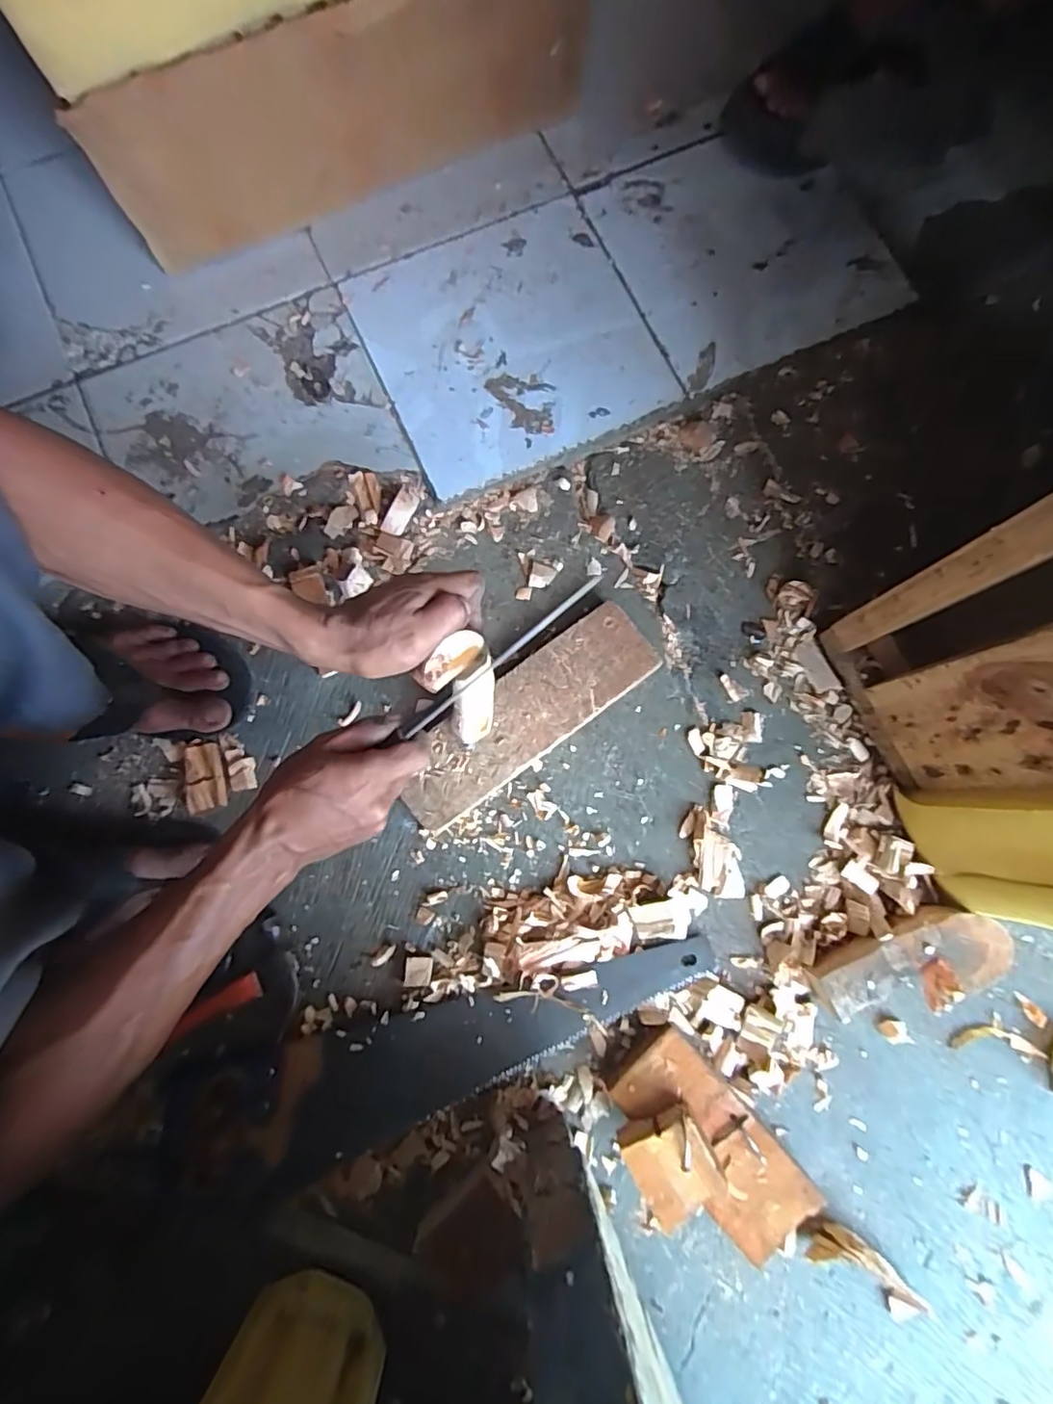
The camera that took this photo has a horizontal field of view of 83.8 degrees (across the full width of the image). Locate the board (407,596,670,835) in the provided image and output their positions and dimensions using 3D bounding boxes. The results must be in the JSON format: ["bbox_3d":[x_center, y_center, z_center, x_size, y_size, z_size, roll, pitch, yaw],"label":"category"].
[{"bbox_3d":[-0.004,0.015,0.577,0.272,0.028,0.083,-37,81,-7],"label":"board"}]

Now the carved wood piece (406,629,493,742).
[{"bbox_3d":[-0.050,-0.009,0.473,0.054,0.134,0.027,-22,63,-5],"label":"carved wood piece"}]

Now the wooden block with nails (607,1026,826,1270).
[{"bbox_3d":[0.146,0.379,0.490,0.110,0.062,0.181,-41,82,-8],"label":"wooden block with nails"}]

